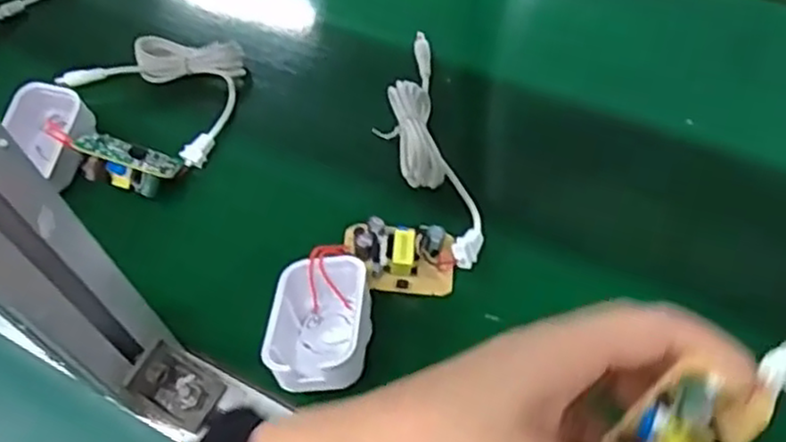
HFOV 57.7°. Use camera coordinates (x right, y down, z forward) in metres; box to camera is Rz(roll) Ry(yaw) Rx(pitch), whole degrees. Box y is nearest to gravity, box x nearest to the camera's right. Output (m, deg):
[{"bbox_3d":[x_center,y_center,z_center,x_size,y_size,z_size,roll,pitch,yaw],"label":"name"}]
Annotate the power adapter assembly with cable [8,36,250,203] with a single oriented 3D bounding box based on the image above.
[{"bbox_3d":[-0.177,-0.073,0.477,0.129,0.050,0.128,4,54,7],"label":"power adapter assembly with cable"}]

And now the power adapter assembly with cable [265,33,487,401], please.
[{"bbox_3d":[0.014,-0.014,0.410,0.088,0.032,0.267,14,56,14],"label":"power adapter assembly with cable"}]

